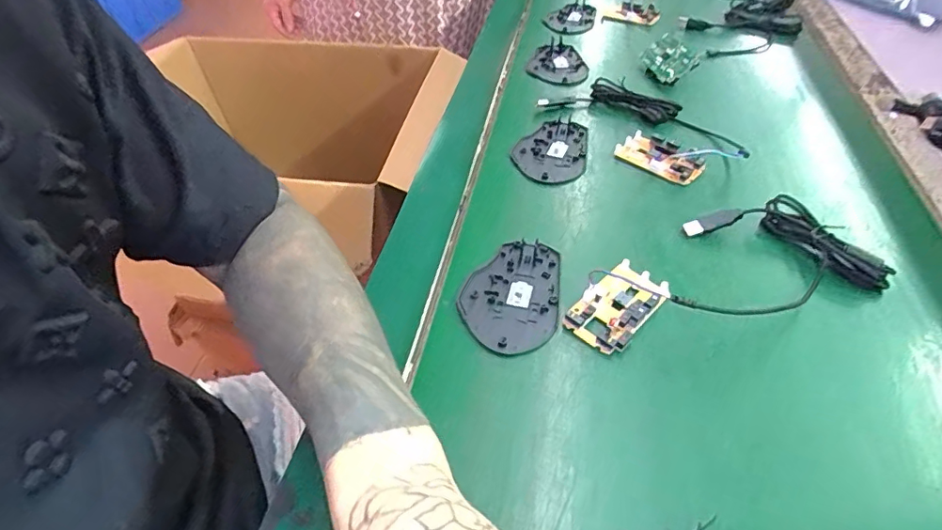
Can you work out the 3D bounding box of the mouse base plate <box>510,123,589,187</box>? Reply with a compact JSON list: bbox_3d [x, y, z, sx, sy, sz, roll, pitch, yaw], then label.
[{"bbox_3d":[0.079,-0.115,0.534,0.071,0.005,0.103,7,45,8],"label":"mouse base plate"}]

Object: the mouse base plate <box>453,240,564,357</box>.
[{"bbox_3d":[0.034,0.021,0.397,0.071,0.007,0.106,18,48,18],"label":"mouse base plate"}]

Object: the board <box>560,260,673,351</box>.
[{"bbox_3d":[0.106,0.029,0.382,0.045,0.015,0.075,34,54,30],"label":"board"}]

